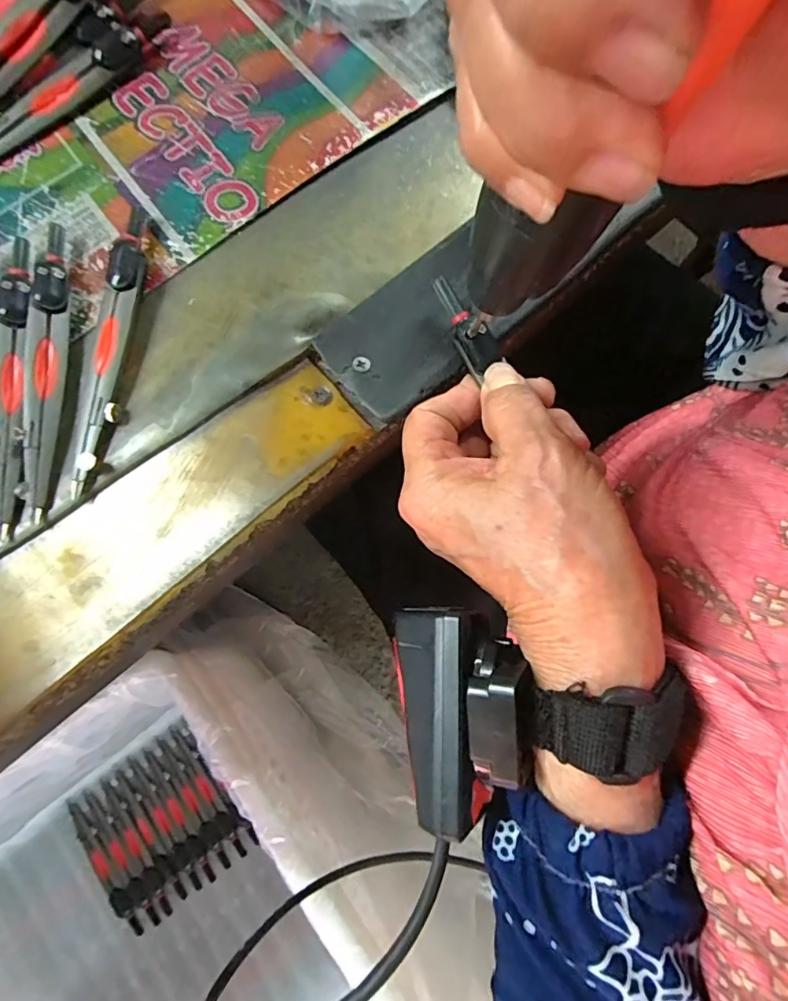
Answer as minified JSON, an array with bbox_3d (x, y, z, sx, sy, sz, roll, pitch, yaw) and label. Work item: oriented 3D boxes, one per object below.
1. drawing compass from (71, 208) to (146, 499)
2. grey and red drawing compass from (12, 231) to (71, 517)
[{"bbox_3d":[-0.118,-0.069,0.214,0.014,0.011,0.132,3,78,2],"label":"drawing compass"},{"bbox_3d":[-0.146,-0.056,0.209,0.012,0.007,0.127,-3,78,1],"label":"grey and red drawing compass"}]

